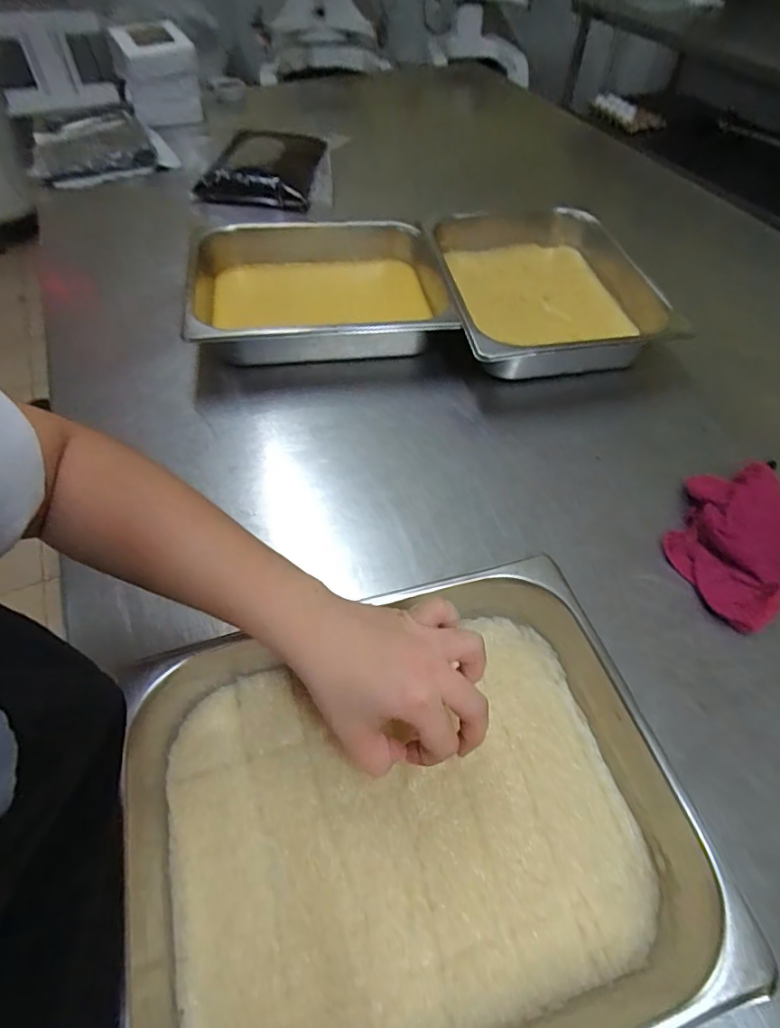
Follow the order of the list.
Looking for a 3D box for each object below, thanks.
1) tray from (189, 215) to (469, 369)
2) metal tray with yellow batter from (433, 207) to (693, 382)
[{"bbox_3d":[-0.089,-0.278,0.662,0.302,0.074,0.240,-8,55,-7],"label":"tray"},{"bbox_3d":[0.188,-0.291,0.676,0.247,0.067,0.303,-8,55,-7],"label":"metal tray with yellow batter"}]

